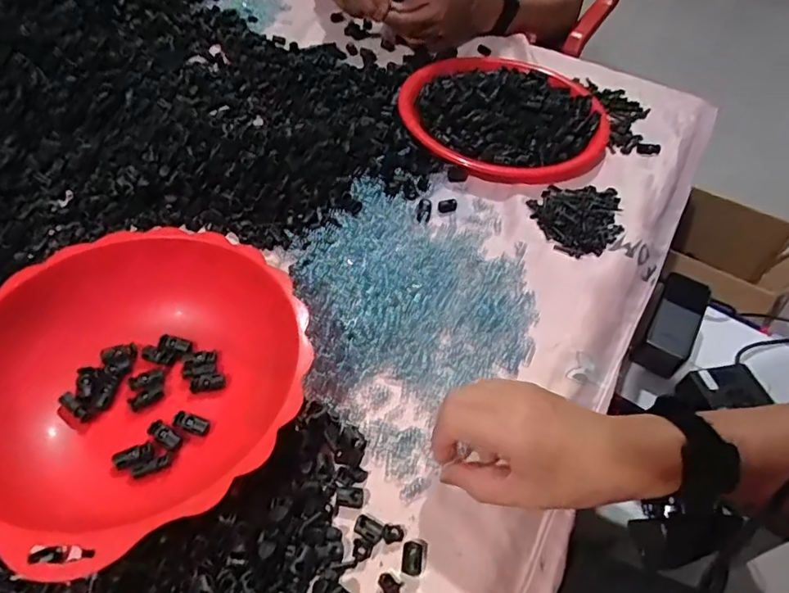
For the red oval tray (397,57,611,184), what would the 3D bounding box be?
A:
[{"bbox_3d":[0.143,-0.242,0.696,0.262,0.041,0.259,16,51,7],"label":"red oval tray"}]

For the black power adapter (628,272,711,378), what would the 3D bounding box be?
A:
[{"bbox_3d":[0.351,0.031,0.689,0.062,0.048,0.137,31,54,18],"label":"black power adapter"}]

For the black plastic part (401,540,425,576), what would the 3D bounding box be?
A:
[{"bbox_3d":[0.013,0.176,0.366,0.015,0.011,0.023,9,51,2],"label":"black plastic part"}]

